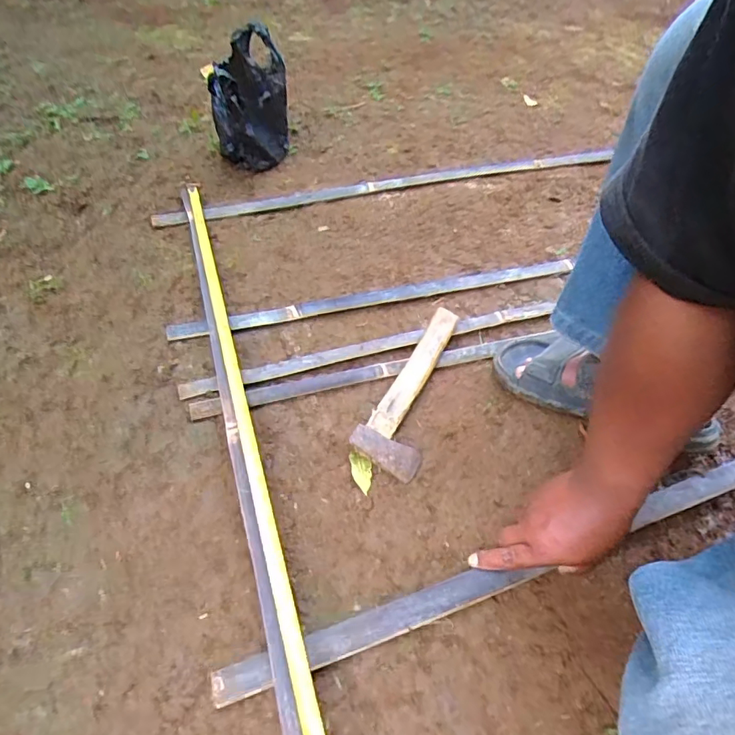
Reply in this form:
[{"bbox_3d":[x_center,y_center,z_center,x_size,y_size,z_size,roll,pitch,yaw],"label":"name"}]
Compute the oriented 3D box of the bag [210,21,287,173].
[{"bbox_3d":[-0.240,-0.539,1.010,0.154,0.218,0.201,-7,50,-9],"label":"bag"}]

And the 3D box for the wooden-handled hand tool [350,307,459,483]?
[{"bbox_3d":[0.078,0.023,0.672,0.083,0.039,0.264,24,52,17],"label":"wooden-handled hand tool"}]

